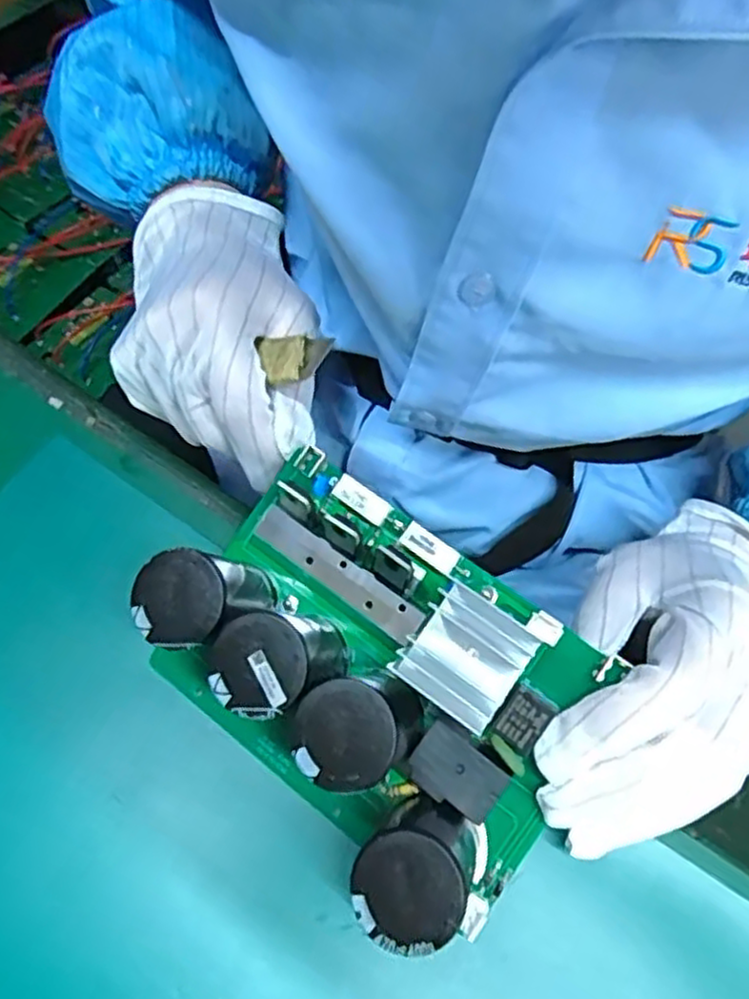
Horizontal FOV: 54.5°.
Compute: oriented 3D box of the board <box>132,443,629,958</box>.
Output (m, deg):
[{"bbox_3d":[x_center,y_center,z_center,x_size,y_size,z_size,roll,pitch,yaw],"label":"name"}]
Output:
[{"bbox_3d":[-0.004,0.060,0.254,0.155,0.060,0.108,34,88,16],"label":"board"}]

